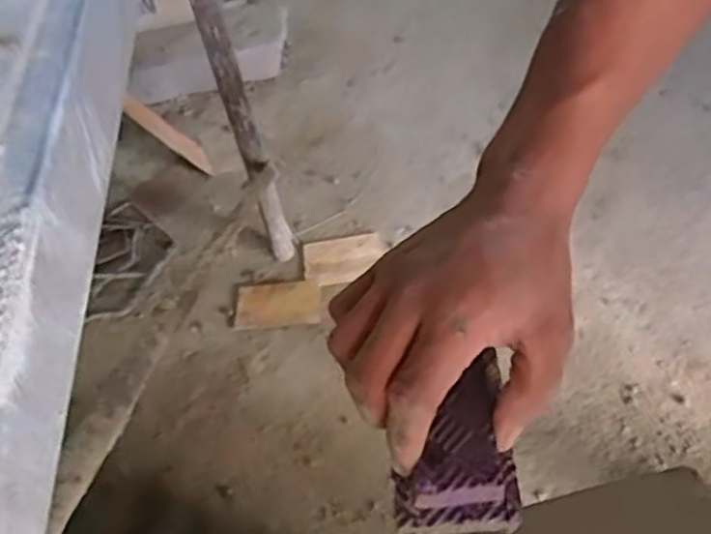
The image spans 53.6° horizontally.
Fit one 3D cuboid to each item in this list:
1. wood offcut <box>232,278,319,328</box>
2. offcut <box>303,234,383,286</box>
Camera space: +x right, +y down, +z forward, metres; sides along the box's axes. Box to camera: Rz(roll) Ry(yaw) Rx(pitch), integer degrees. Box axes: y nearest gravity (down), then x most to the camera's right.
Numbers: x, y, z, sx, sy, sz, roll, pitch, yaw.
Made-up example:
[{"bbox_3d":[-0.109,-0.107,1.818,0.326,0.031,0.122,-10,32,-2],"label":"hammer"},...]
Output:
[{"bbox_3d":[-0.149,0.066,1.343,0.160,0.015,0.096,-4,51,3],"label":"wood offcut"},{"bbox_3d":[-0.025,-0.019,1.398,0.154,0.012,0.115,-8,51,0],"label":"offcut"}]

